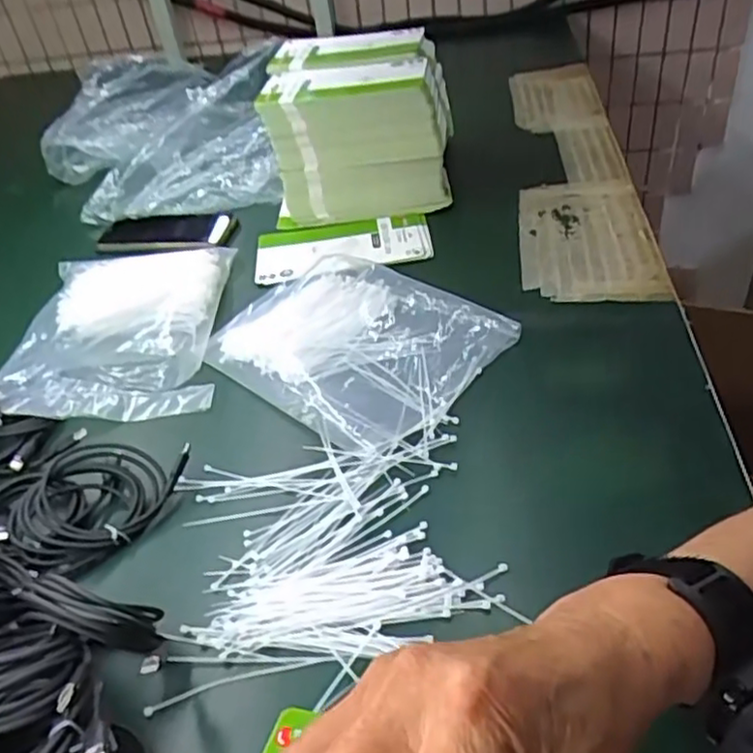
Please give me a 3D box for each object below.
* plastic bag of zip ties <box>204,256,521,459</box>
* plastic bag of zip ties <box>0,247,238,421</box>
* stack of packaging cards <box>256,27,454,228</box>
[{"bbox_3d":[-0.028,-0.037,0.611,0.242,0.025,0.178,26,50,35],"label":"plastic bag of zip ties"},{"bbox_3d":[-0.247,-0.056,0.664,0.189,0.027,0.251,-6,39,3],"label":"plastic bag of zip ties"},{"bbox_3d":[-0.019,-0.300,0.822,0.203,0.147,0.233,-6,39,3],"label":"stack of packaging cards"}]

